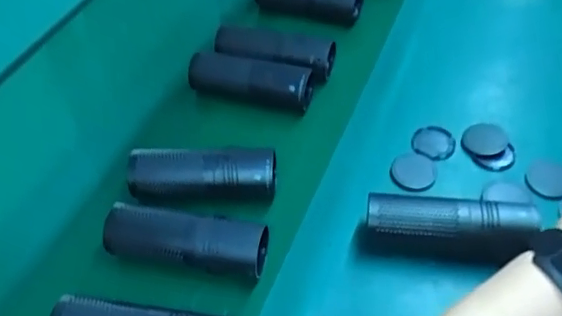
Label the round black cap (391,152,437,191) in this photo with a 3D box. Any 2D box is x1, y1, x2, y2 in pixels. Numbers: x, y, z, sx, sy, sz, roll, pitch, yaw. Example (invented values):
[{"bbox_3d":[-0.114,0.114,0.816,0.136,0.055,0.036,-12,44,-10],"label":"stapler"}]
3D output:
[{"bbox_3d":[0.154,0.014,0.655,0.049,0.010,0.055,12,52,12],"label":"round black cap"}]

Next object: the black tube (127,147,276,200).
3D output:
[{"bbox_3d":[-0.089,0.016,0.634,0.165,0.049,0.043,1,50,3],"label":"black tube"}]

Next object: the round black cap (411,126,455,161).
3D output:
[{"bbox_3d":[0.183,-0.017,0.679,0.049,0.008,0.055,14,52,13],"label":"round black cap"}]

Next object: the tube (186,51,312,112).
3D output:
[{"bbox_3d":[-0.043,-0.104,0.744,0.165,0.046,0.052,10,51,10],"label":"tube"}]

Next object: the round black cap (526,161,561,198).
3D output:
[{"bbox_3d":[0.297,0.023,0.623,0.046,0.008,0.045,-1,50,1],"label":"round black cap"}]

